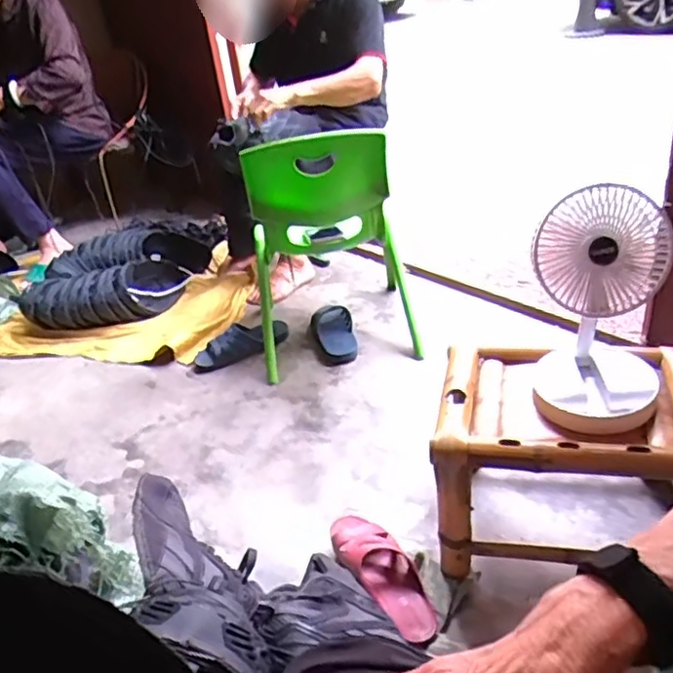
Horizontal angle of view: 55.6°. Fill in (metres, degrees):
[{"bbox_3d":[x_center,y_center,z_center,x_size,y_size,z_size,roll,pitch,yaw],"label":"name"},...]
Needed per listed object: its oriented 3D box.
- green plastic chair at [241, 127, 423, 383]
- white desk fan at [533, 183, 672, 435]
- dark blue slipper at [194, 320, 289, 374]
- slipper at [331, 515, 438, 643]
[{"bbox_3d":[-0.029,-0.244,1.461,0.348,0.509,0.322,-9,32,-2],"label":"green plastic chair"},{"bbox_3d":[0.340,-0.040,0.825,0.160,0.286,0.158,8,35,24],"label":"white desk fan"},{"bbox_3d":[-0.234,0.006,1.561,0.249,0.069,0.091,-18,33,-16],"label":"dark blue slipper"},{"bbox_3d":[0.067,0.340,0.950,0.088,0.053,0.240,-25,36,-26],"label":"slipper"}]

